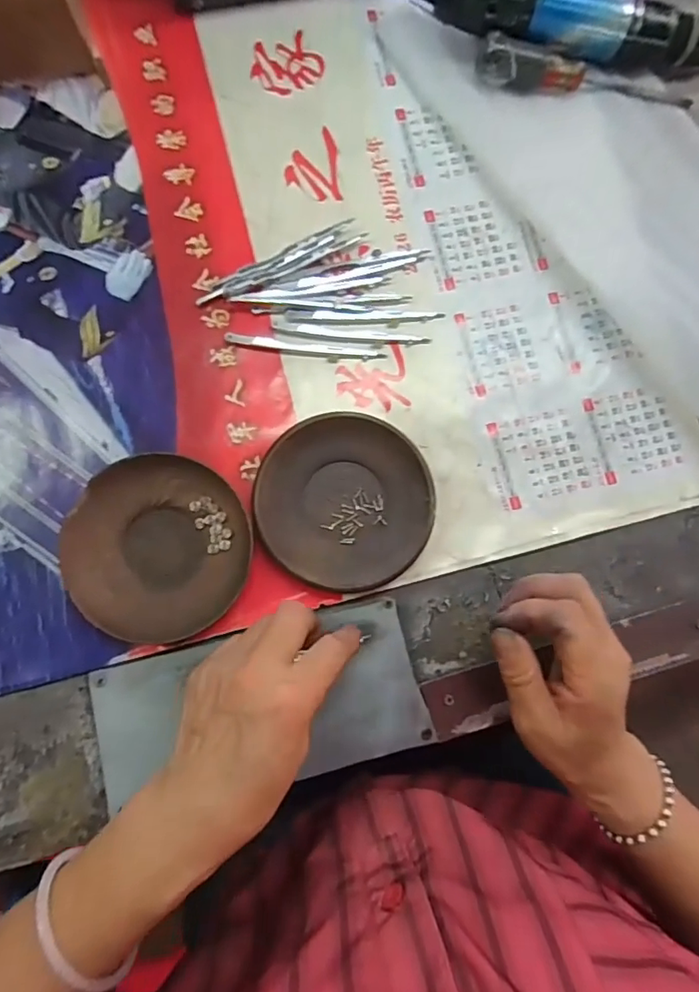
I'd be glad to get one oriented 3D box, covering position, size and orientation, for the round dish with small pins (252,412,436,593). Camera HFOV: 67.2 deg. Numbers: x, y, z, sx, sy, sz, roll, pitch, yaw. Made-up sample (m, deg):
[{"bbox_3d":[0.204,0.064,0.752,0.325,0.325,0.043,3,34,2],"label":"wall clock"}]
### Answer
[{"bbox_3d":[-0.003,0.003,0.345,0.112,0.017,0.108,0,83,-3],"label":"round dish with small pins"}]

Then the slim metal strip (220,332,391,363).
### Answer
[{"bbox_3d":[-0.030,-0.101,0.363,0.108,0.004,0.010,6,83,-2],"label":"slim metal strip"}]

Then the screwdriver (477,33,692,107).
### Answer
[{"bbox_3d":[0.177,-0.311,0.383,0.170,0.029,0.022,0,83,-3],"label":"screwdriver"}]

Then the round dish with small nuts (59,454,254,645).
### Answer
[{"bbox_3d":[-0.120,0.032,0.335,0.109,0.016,0.114,0,83,-3],"label":"round dish with small nuts"}]

